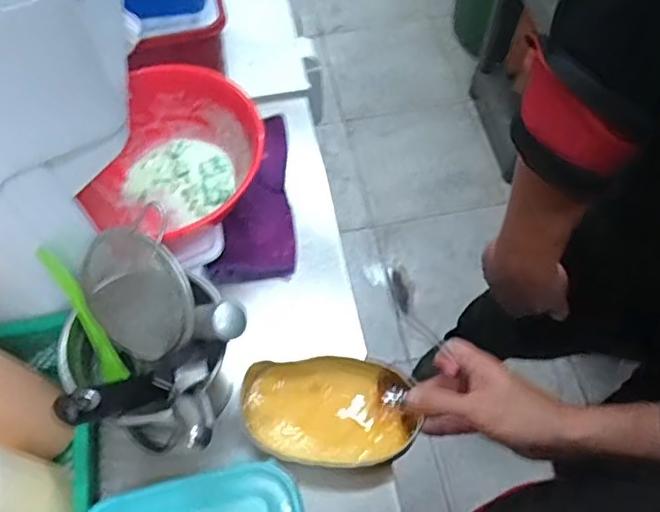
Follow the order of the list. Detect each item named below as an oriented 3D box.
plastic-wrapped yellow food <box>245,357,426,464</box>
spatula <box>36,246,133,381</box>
[{"bbox_3d":[-0.002,0.145,0.543,0.163,0.039,0.095,7,63,4],"label":"plastic-wrapped yellow food"},{"bbox_3d":[-0.204,0.049,0.480,0.018,0.016,0.125,-27,106,-12],"label":"spatula"}]

